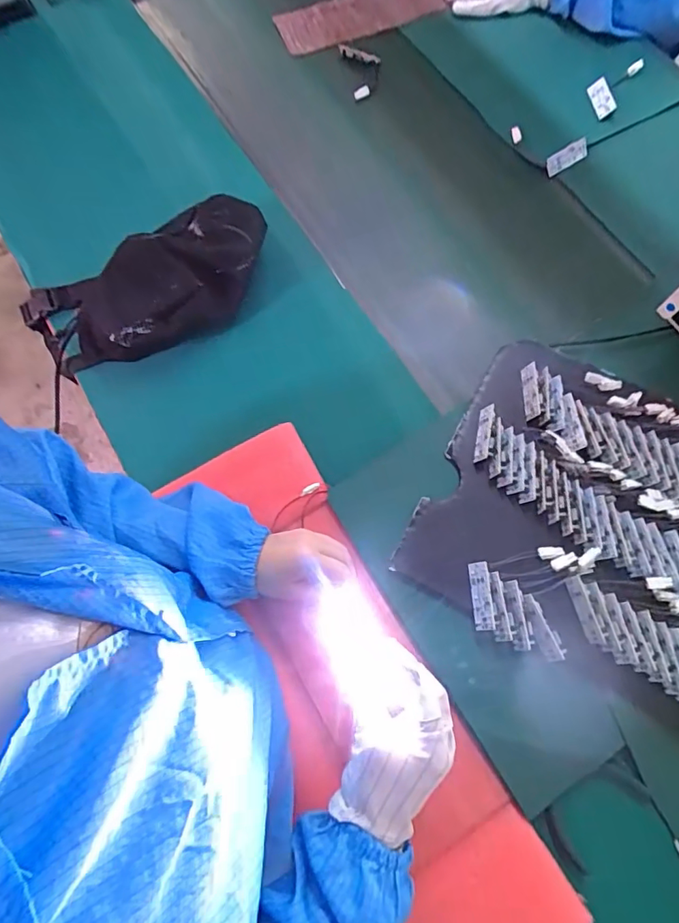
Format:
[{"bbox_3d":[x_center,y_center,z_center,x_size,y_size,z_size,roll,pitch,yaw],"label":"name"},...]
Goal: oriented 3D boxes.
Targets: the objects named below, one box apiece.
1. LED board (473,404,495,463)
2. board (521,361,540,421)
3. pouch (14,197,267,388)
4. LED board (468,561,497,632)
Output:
[{"bbox_3d":[0.161,-0.031,0.562,0.006,0.019,0.063,21,75,-35],"label":"LED board"},{"bbox_3d":[0.218,-0.079,0.581,0.008,0.018,0.064,10,73,-42],"label":"board"},{"bbox_3d":[-0.239,-0.222,0.646,0.325,0.080,0.160,-27,74,-9],"label":"pouch"},{"bbox_3d":[0.143,0.135,0.509,0.019,0.004,0.065,-13,69,26],"label":"LED board"}]

